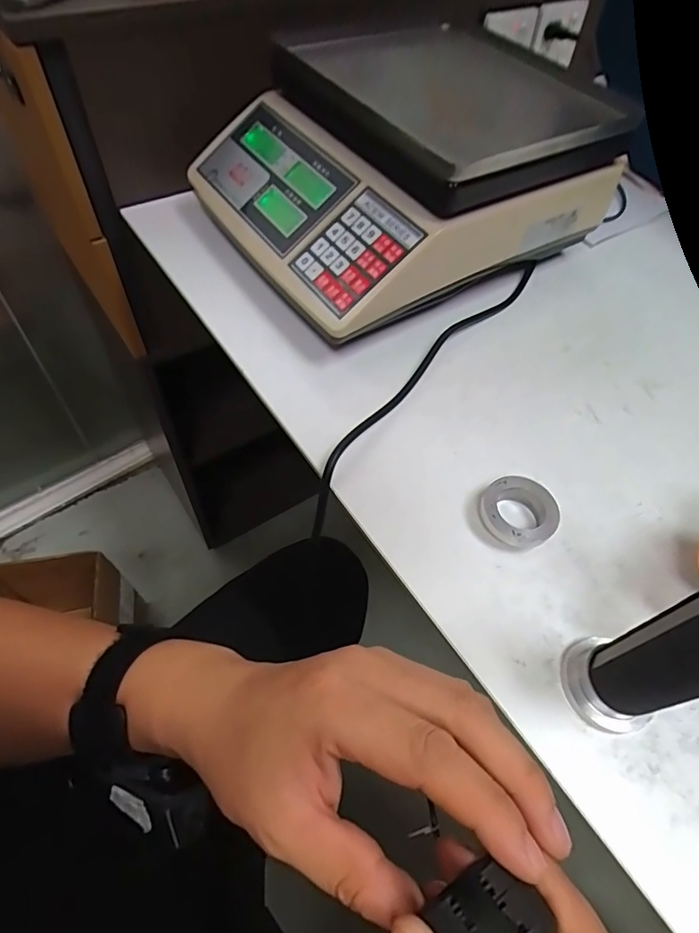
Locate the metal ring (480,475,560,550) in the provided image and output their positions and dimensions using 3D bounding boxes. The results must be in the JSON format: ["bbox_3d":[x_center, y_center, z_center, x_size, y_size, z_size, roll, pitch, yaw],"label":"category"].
[{"bbox_3d":[0.112,0.032,0.342,0.048,0.020,0.049,1,55,-2],"label":"metal ring"}]

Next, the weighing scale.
[{"bbox_3d":[0.037,-0.273,0.482,0.310,0.129,0.281,-29,62,-21],"label":"weighing scale"}]

